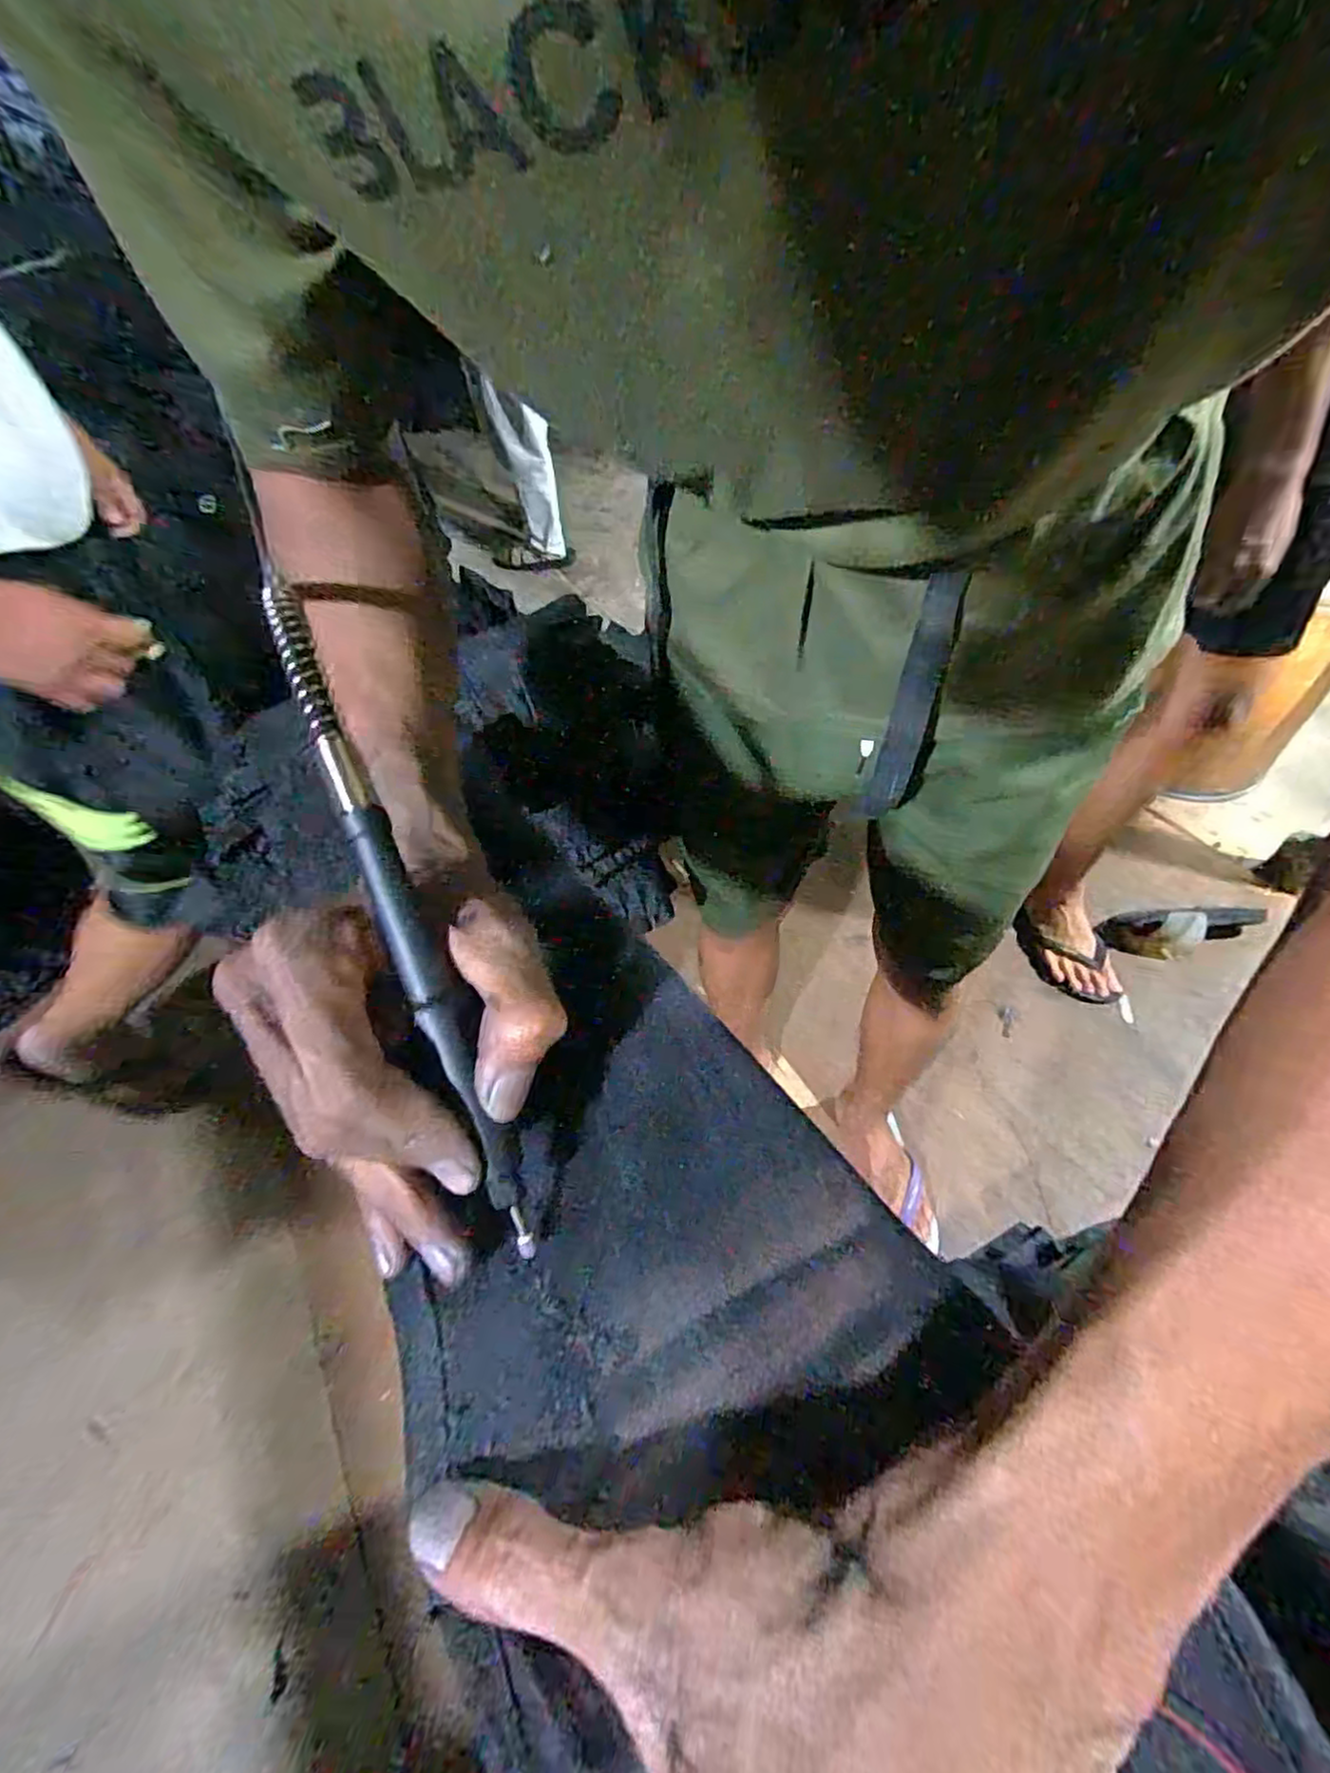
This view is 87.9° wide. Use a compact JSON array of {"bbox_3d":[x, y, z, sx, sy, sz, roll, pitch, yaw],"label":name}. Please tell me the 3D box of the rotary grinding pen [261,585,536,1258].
[{"bbox_3d":[-0.084,0.005,0.218,0.013,0.021,0.224,-22,87,-14],"label":"rotary grinding pen"}]

